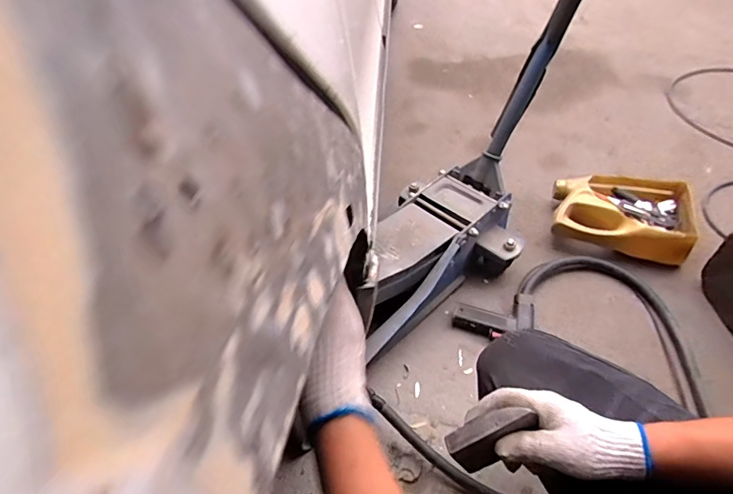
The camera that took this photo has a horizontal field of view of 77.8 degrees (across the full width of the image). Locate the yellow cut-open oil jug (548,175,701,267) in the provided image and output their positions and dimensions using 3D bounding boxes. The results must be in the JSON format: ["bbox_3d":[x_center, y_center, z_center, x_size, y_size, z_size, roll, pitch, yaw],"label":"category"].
[{"bbox_3d":[0.617,-0.082,1.097,0.306,0.082,0.219,14,51,17],"label":"yellow cut-open oil jug"}]

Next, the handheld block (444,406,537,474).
[{"bbox_3d":[0.122,0.185,0.449,0.084,0.028,0.036,-40,48,11],"label":"handheld block"}]

